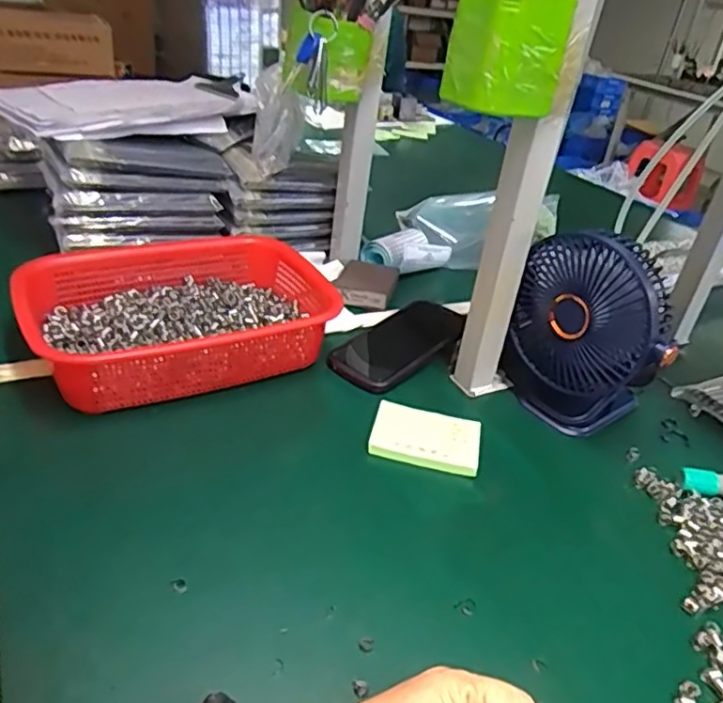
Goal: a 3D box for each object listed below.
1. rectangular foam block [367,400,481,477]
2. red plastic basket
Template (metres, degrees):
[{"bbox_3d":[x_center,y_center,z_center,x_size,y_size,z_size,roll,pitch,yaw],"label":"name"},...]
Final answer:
[{"bbox_3d":[0.057,0.078,0.559,0.094,0.015,0.063,12,32,7],"label":"rectangular foam block"},{"bbox_3d":[-0.172,-0.036,0.631,0.294,0.073,0.214,-10,36,-26],"label":"red plastic basket"}]

